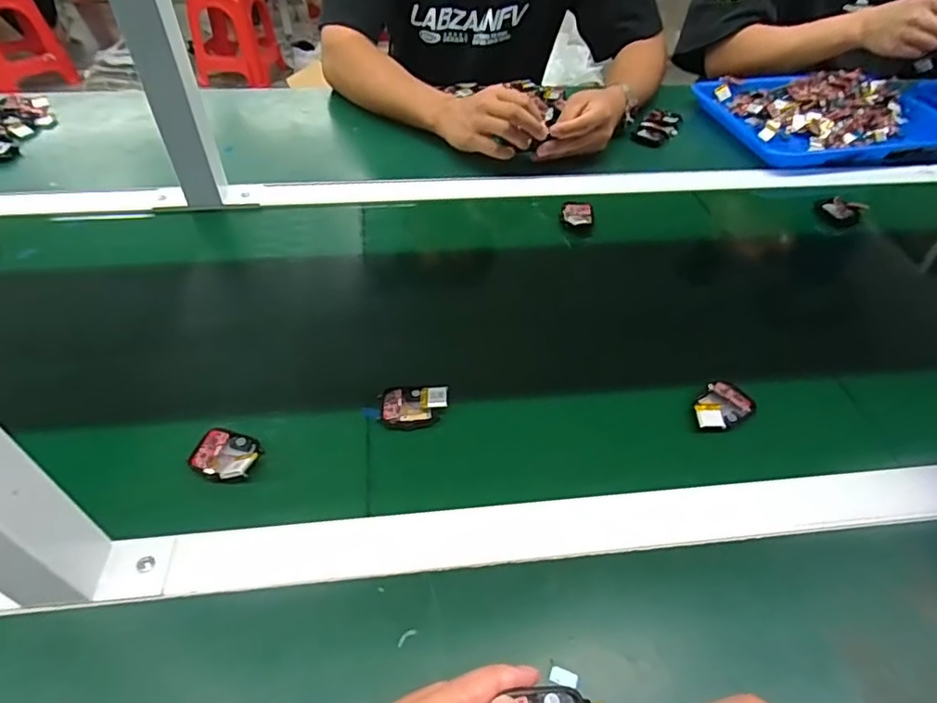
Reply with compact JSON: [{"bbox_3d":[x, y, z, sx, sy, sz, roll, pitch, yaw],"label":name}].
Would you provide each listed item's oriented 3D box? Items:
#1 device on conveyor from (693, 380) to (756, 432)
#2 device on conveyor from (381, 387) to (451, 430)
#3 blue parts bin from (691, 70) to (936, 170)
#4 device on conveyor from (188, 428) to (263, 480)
[{"bbox_3d":[0.205,0.045,0.456,0.056,0.011,0.036,-26,54,-23],"label":"device on conveyor"},{"bbox_3d":[-0.043,0.044,0.448,0.053,0.017,0.037,2,48,-1],"label":"device on conveyor"},{"bbox_3d":[0.548,-0.357,0.842,0.360,0.047,0.243,-7,47,-9],"label":"blue parts bin"},{"bbox_3d":[-0.179,0.076,0.412,0.048,0.017,0.037,11,49,8],"label":"device on conveyor"}]

